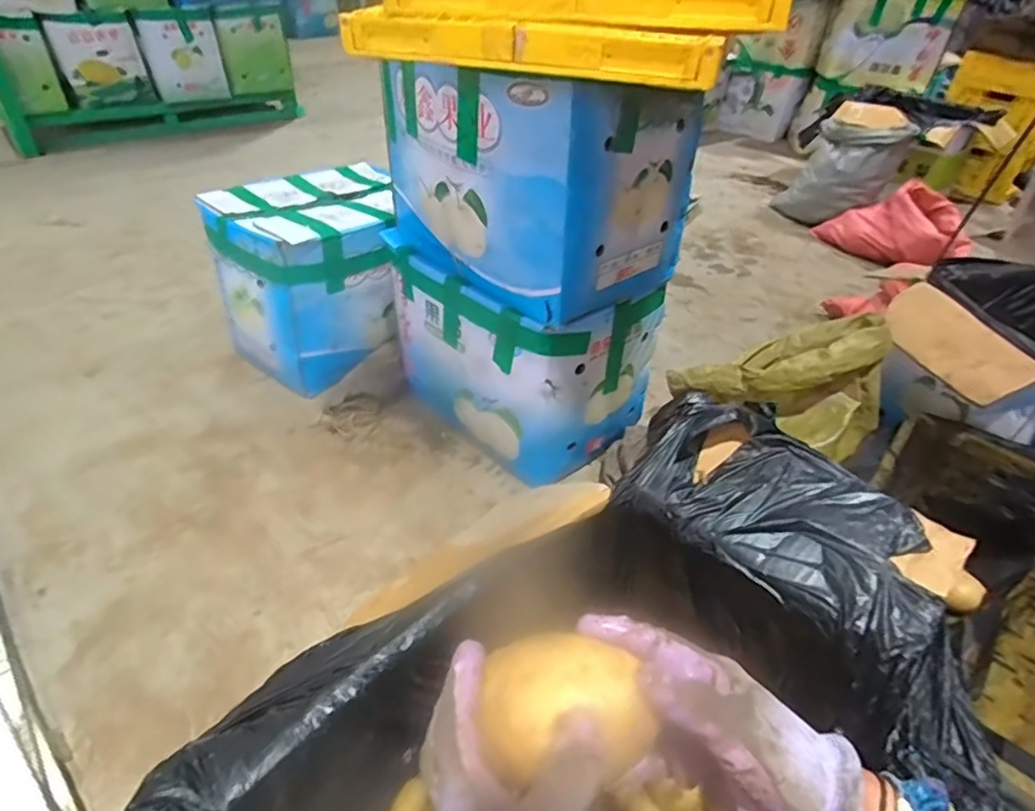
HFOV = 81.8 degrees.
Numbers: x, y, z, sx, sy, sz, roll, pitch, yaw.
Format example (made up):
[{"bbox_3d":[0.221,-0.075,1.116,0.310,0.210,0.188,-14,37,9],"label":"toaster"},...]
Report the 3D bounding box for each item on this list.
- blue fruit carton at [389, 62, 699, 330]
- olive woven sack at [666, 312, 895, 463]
[{"bbox_3d":[0.024,-0.383,0.981,0.333,0.321,0.403,-25,48,-32],"label":"blue fruit carton"},{"bbox_3d":[0.492,-0.077,1.110,0.352,0.217,0.162,32,46,30],"label":"olive woven sack"}]

